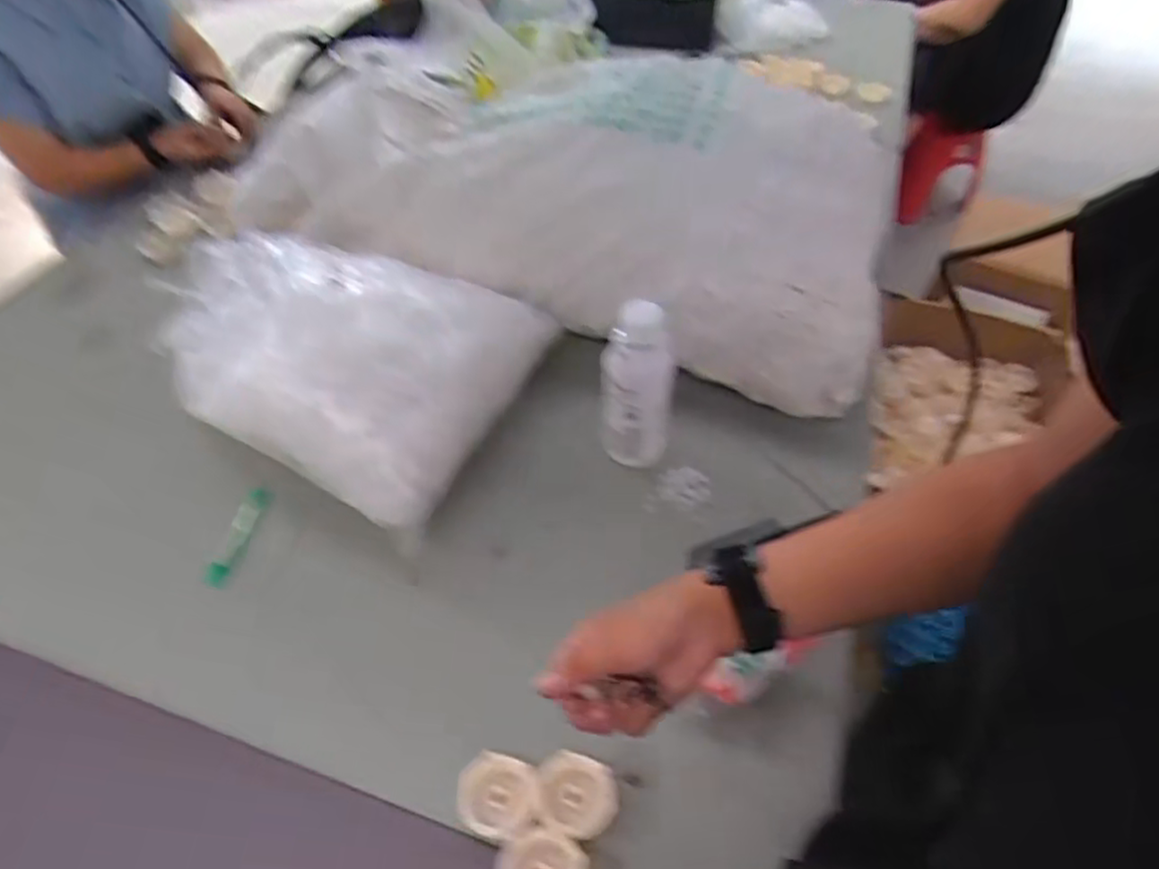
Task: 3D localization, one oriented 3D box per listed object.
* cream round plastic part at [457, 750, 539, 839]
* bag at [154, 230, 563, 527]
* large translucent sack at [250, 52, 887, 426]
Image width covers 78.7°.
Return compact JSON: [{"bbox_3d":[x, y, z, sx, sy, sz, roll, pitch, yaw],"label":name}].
[{"bbox_3d":[-0.065,0.286,0.563,0.065,0.010,0.059,10,47,8],"label":"cream round plastic part"},{"bbox_3d":[-0.308,-0.126,0.814,0.464,0.145,0.309,20,50,17],"label":"bag"},{"bbox_3d":[-0.034,-0.308,0.905,0.816,0.257,0.342,17,49,14],"label":"large translucent sack"}]

